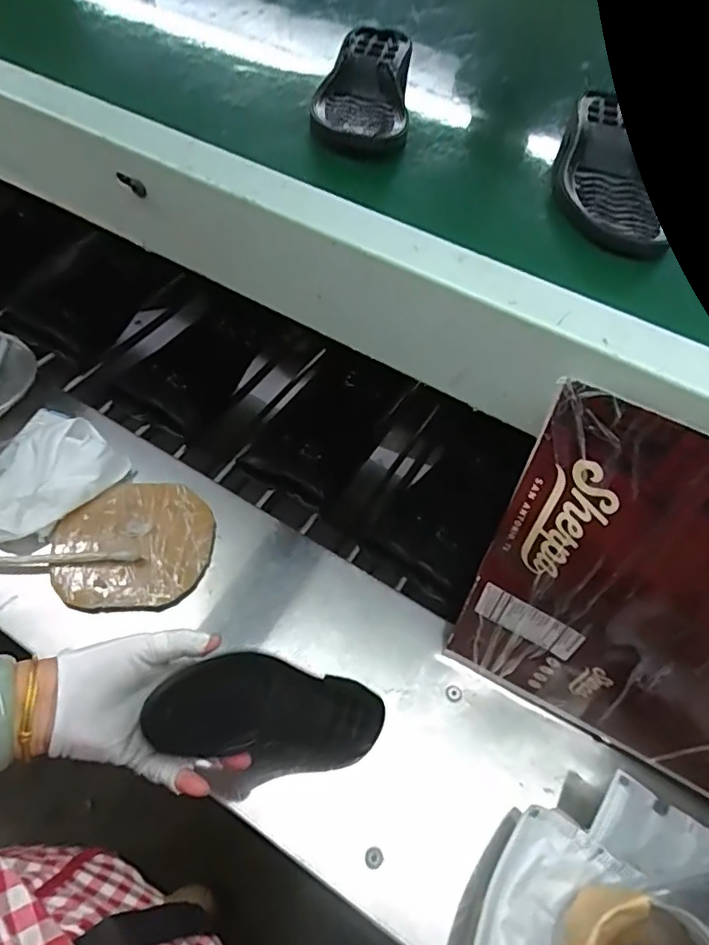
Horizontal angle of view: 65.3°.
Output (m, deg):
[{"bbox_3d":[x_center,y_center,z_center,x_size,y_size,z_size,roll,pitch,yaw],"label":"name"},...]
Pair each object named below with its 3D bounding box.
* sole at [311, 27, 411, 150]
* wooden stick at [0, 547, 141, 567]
[{"bbox_3d":[0.008,-0.334,0.480,0.077,0.025,0.193,6,56,-1],"label":"sole"},{"bbox_3d":[-0.310,0.085,0.548,0.186,0.010,0.014,-2,57,-6],"label":"wooden stick"}]

